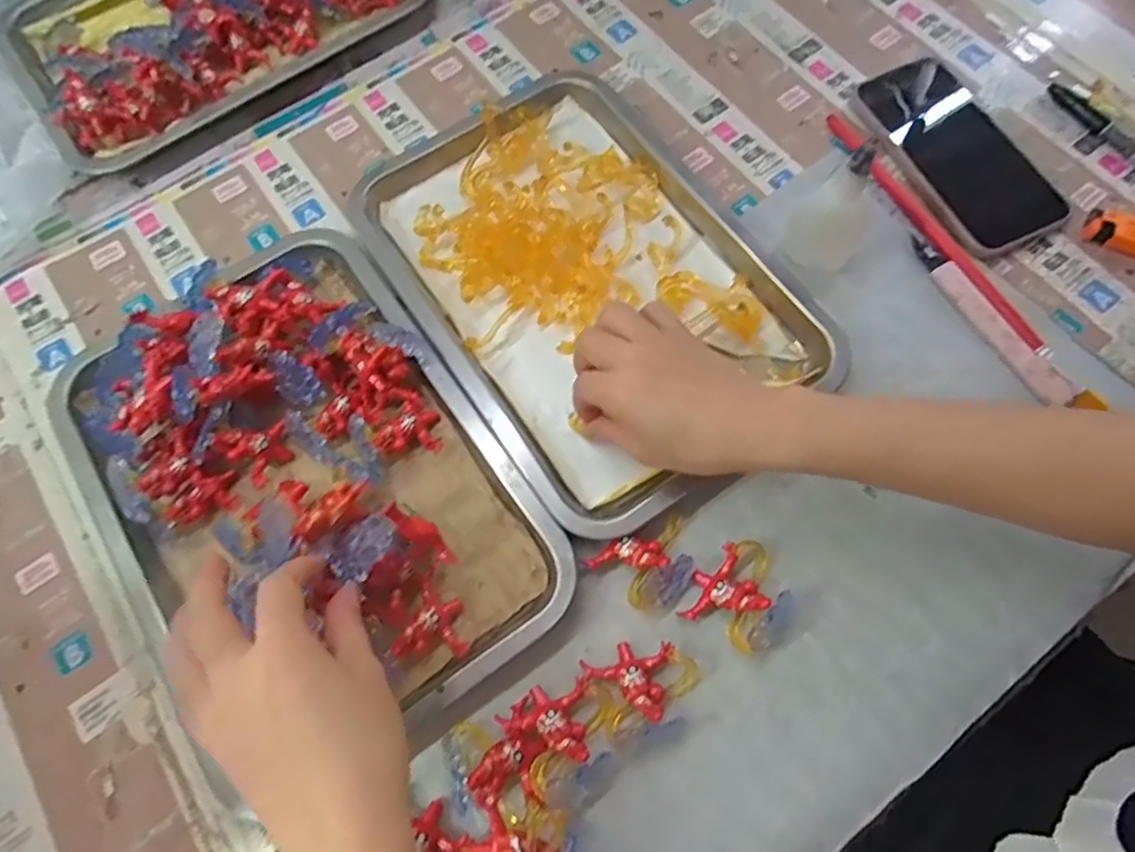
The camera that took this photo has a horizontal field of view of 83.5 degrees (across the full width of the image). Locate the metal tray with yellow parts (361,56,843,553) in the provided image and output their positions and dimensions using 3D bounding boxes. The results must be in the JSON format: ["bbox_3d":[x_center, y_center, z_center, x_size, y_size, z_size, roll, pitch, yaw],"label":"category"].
[{"bbox_3d":[0.007,-0.102,0.419,0.212,0.035,0.321,-33,72,-10],"label":"metal tray with yellow parts"}]

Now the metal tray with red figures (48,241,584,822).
[{"bbox_3d":[-0.154,0.027,0.363,0.209,0.055,0.299,-34,72,-11],"label":"metal tray with red figures"}]

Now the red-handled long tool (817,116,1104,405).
[{"bbox_3d":[0.245,-0.116,0.418,0.029,0.009,0.247,-24,70,-7],"label":"red-handled long tool"}]

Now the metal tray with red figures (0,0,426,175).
[{"bbox_3d":[-0.284,-0.345,0.510,0.311,0.044,0.201,-36,72,-11],"label":"metal tray with red figures"}]

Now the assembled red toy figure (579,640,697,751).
[{"bbox_3d":[0.042,0.137,0.331,0.054,0.018,0.048,-20,70,-6],"label":"assembled red toy figure"}]

